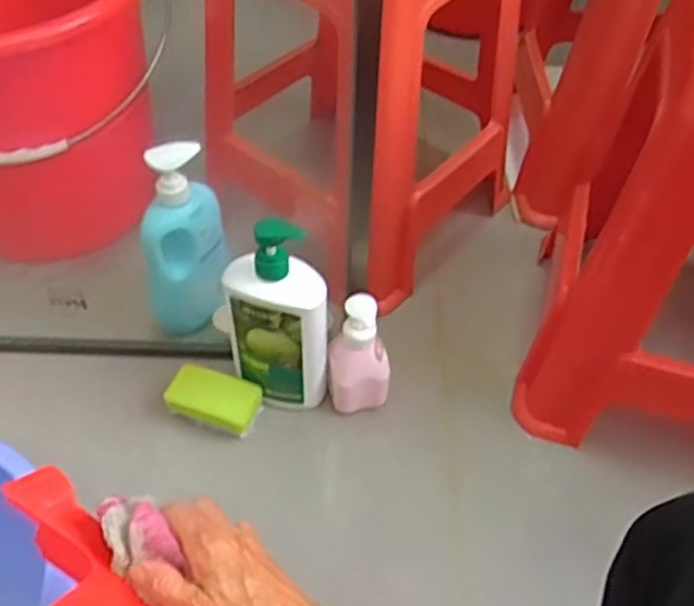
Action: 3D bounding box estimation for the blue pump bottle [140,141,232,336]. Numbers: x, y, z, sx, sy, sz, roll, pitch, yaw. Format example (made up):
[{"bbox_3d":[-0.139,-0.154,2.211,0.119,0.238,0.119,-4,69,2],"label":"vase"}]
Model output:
[{"bbox_3d":[-0.193,-0.070,0.865,0.103,0.243,0.058,-13,51,-13],"label":"blue pump bottle"}]

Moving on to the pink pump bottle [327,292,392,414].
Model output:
[{"bbox_3d":[0.015,0.061,0.842,0.070,0.152,0.054,-4,50,-6],"label":"pink pump bottle"}]

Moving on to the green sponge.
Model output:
[{"bbox_3d":[-0.155,0.112,0.859,0.109,0.027,0.061,19,51,14],"label":"green sponge"}]

